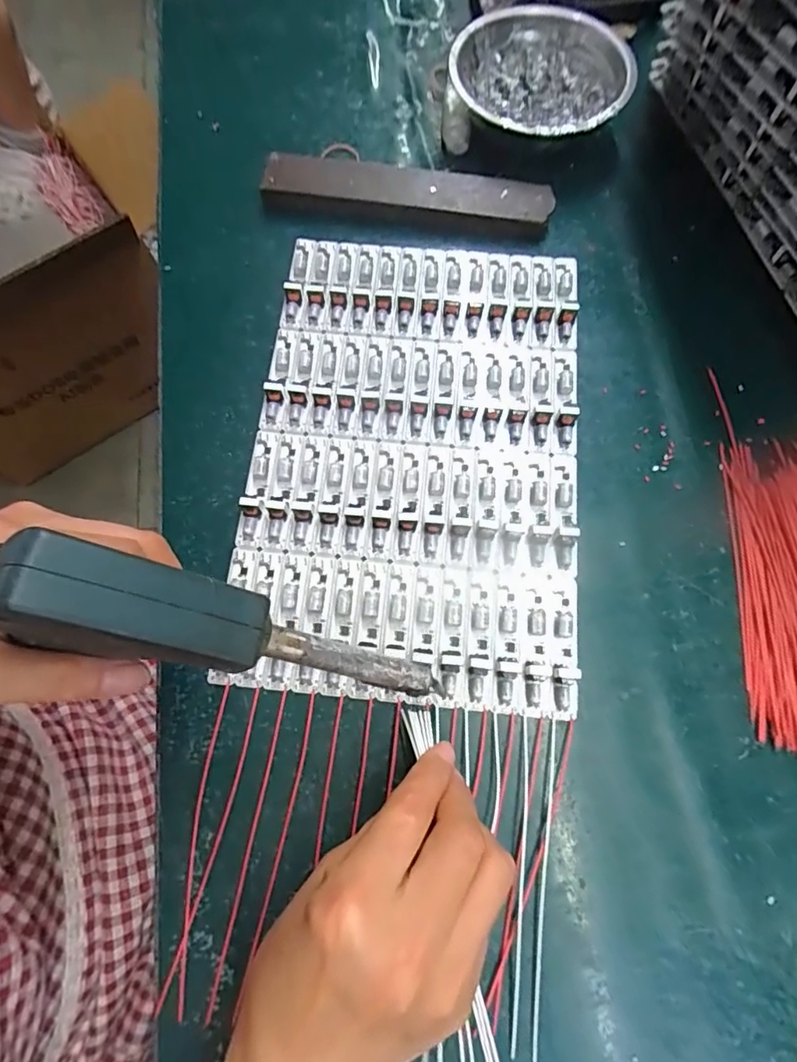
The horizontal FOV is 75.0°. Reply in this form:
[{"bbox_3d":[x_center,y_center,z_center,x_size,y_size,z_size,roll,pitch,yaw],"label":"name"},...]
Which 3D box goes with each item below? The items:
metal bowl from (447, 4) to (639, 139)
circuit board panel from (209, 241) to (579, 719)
[{"bbox_3d":[0.100,-0.317,0.374,0.119,0.042,0.122,0,73,1],"label":"metal bowl"},{"bbox_3d":[0.009,-0.051,0.309,0.188,0.011,0.288,5,73,3],"label":"circuit board panel"}]

